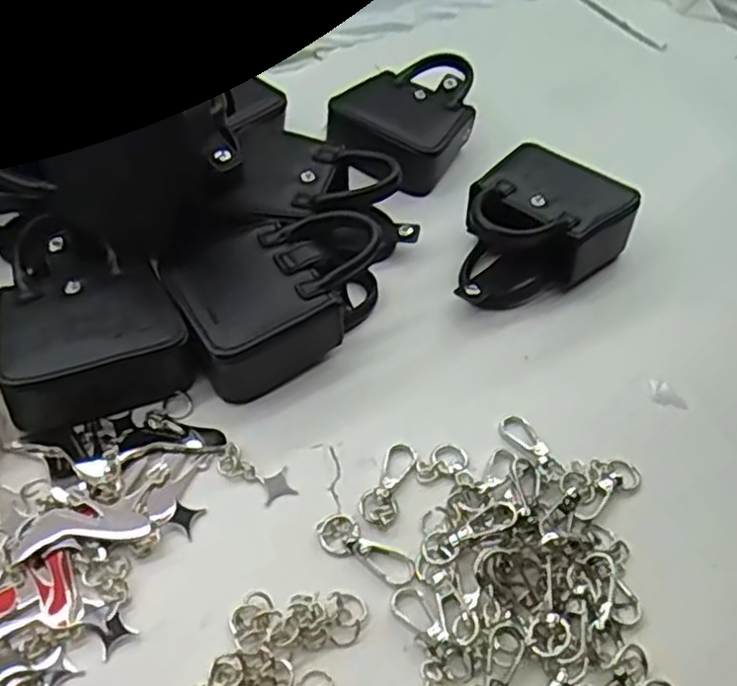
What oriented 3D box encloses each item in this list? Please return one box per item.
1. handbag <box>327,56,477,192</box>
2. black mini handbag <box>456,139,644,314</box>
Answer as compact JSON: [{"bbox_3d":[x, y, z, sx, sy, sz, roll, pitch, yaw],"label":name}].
[{"bbox_3d":[0.028,-0.141,0.454,0.072,0.035,0.106,28,53,16],"label":"handbag"},{"bbox_3d":[0.083,-0.060,0.388,0.109,0.041,0.077,-33,61,-29],"label":"black mini handbag"}]

